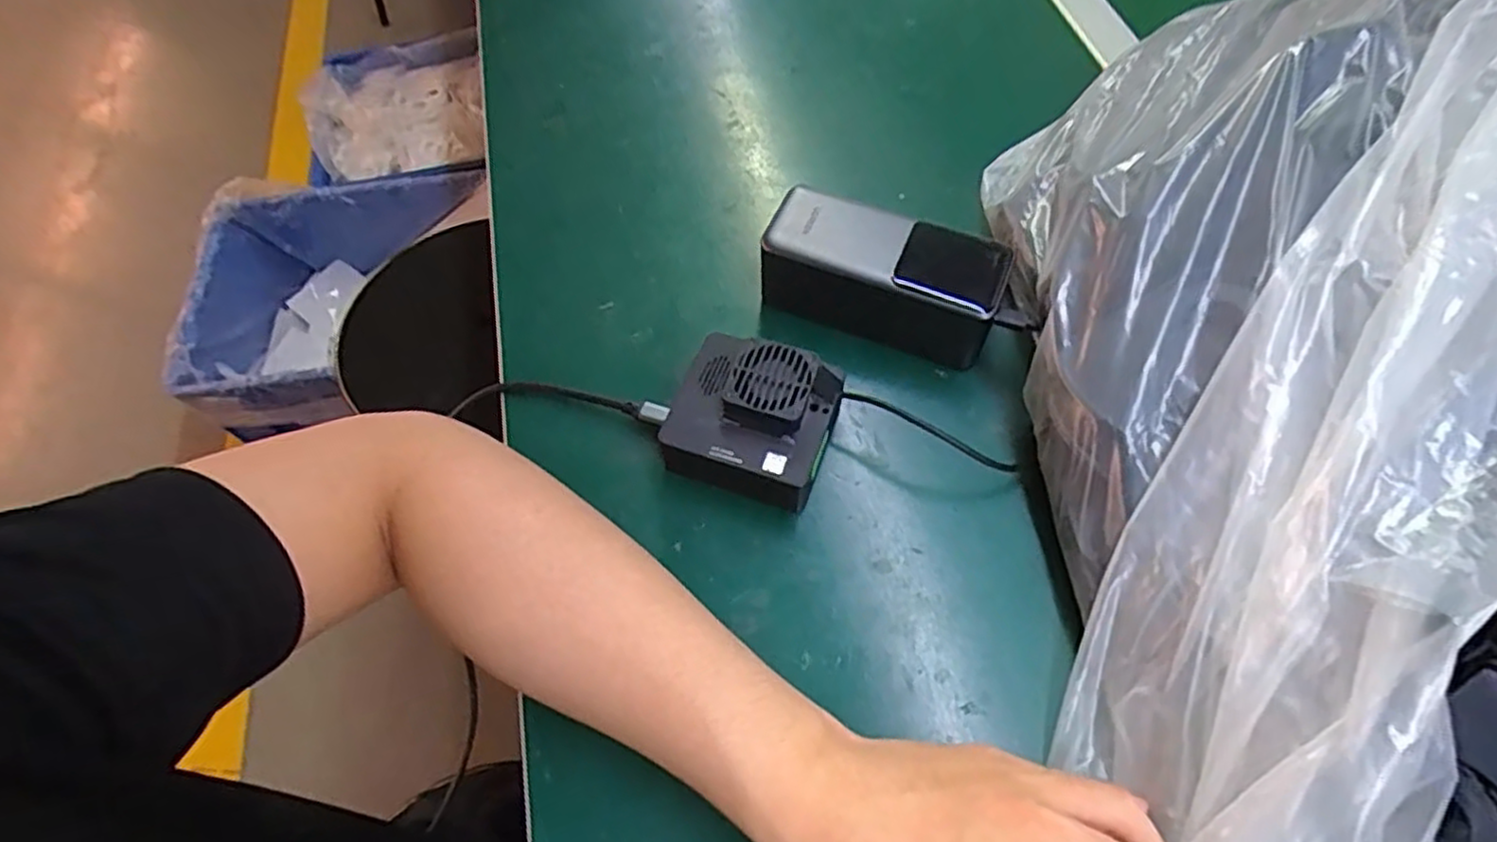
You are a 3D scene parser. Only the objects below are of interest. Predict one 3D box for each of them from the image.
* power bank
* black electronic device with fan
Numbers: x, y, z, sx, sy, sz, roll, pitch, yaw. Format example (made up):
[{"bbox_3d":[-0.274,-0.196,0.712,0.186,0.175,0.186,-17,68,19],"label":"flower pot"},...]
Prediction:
[{"bbox_3d":[0.076,-0.080,0.409,0.136,0.065,0.061,19,62,11],"label":"power bank"},{"bbox_3d":[0.000,0.001,0.365,0.080,0.047,0.076,16,62,10],"label":"black electronic device with fan"}]

